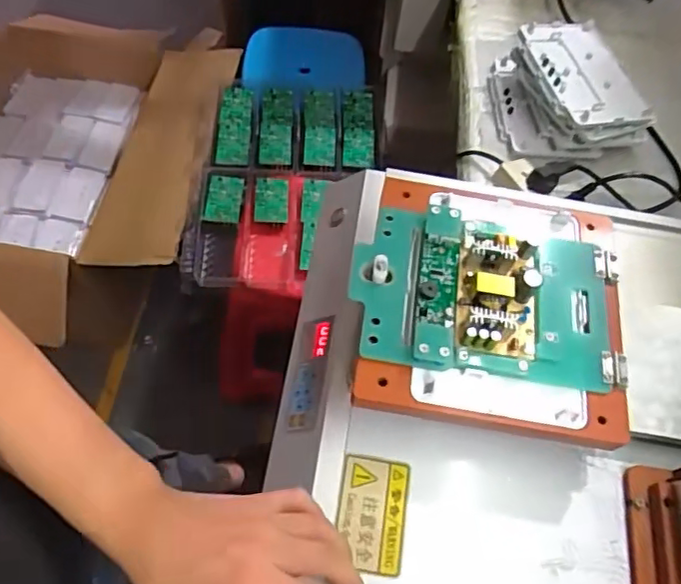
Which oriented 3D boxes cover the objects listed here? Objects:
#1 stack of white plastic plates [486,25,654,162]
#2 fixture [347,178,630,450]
[{"bbox_3d":[0.306,-0.280,0.829,0.163,0.091,0.192,-7,64,-8],"label":"stack of white plastic plates"},{"bbox_3d":[0.117,0.000,0.457,0.205,0.036,0.201,10,63,1],"label":"fixture"}]

